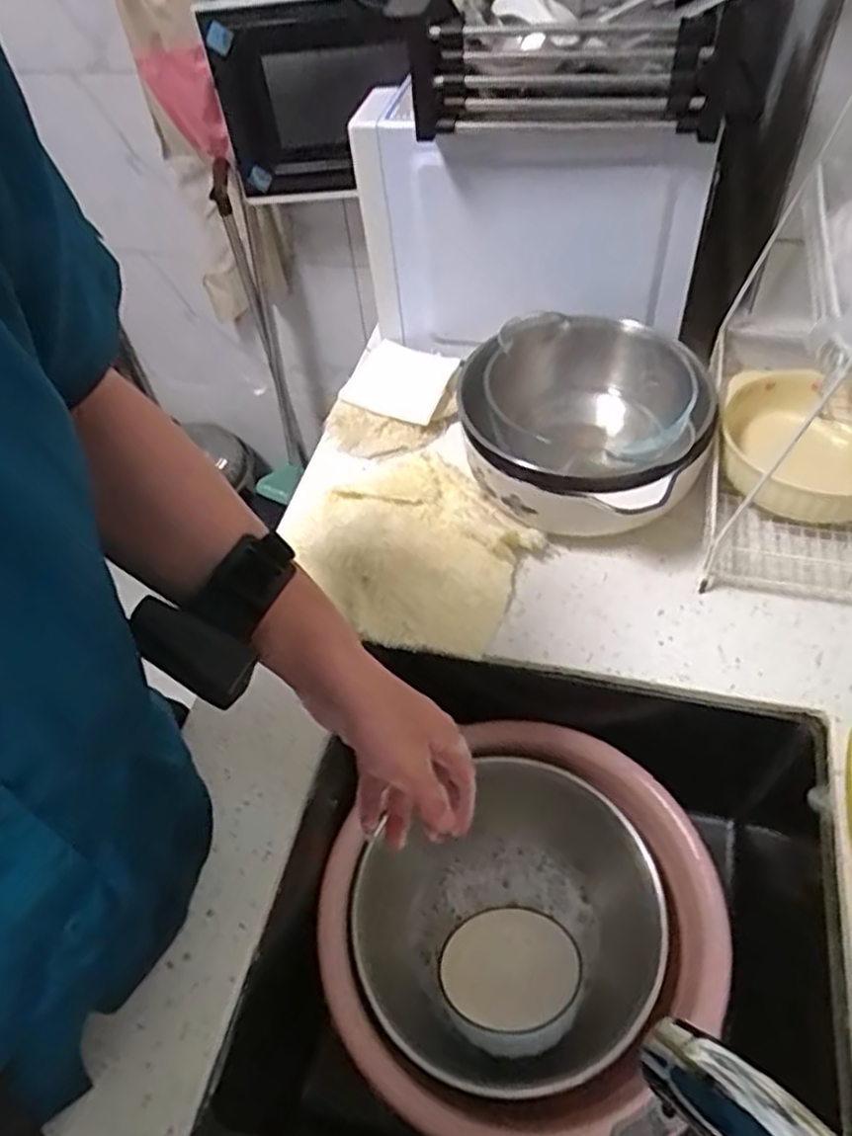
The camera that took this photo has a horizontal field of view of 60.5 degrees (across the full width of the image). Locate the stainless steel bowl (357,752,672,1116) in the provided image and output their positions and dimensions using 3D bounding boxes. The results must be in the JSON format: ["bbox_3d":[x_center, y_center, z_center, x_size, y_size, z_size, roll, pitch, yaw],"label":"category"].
[{"bbox_3d":[0.074,0.297,0.596,0.232,0.103,0.203,-34,57,-19],"label":"stainless steel bowl"}]

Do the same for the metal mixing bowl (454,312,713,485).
[{"bbox_3d":[0.135,-0.137,0.685,0.223,0.106,0.204,-3,52,4],"label":"metal mixing bowl"}]

